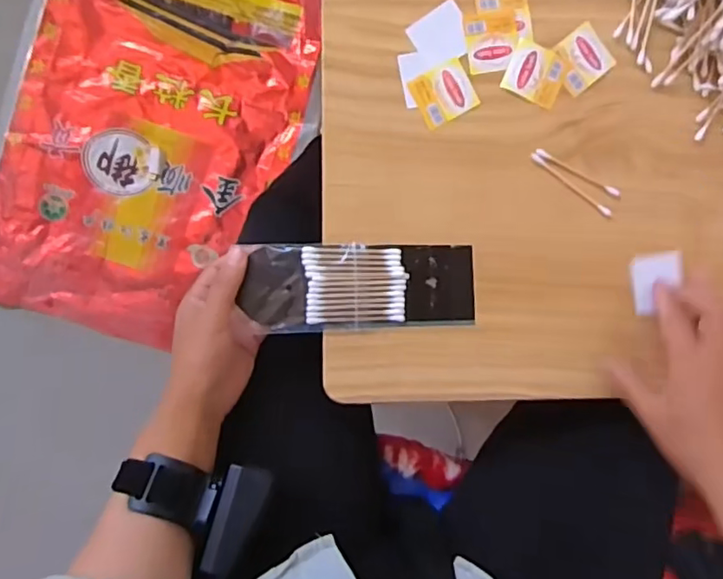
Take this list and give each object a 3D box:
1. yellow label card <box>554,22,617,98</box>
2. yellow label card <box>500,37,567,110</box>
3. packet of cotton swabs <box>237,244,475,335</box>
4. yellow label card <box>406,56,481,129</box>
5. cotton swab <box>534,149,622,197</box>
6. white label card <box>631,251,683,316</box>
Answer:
[{"bbox_3d":[0.164,-0.171,0.433,0.042,0.004,0.039,-39,97,-1],"label":"yellow label card"},{"bbox_3d":[0.129,-0.160,0.431,0.041,0.004,0.040,25,92,-7],"label":"yellow label card"},{"bbox_3d":[0.000,-0.001,0.430,0.169,0.012,0.062,-1,95,-5],"label":"packet of cotton swabs"},{"bbox_3d":[0.061,-0.144,0.427,0.043,0.004,0.039,-28,97,-2],"label":"yellow label card"},{"bbox_3d":[0.162,-0.086,0.430,0.071,0.004,0.006,26,92,-7],"label":"cotton swab"},{"bbox_3d":[0.229,-0.005,0.448,0.040,0.008,0.044,-9,95,-4],"label":"white label card"}]

